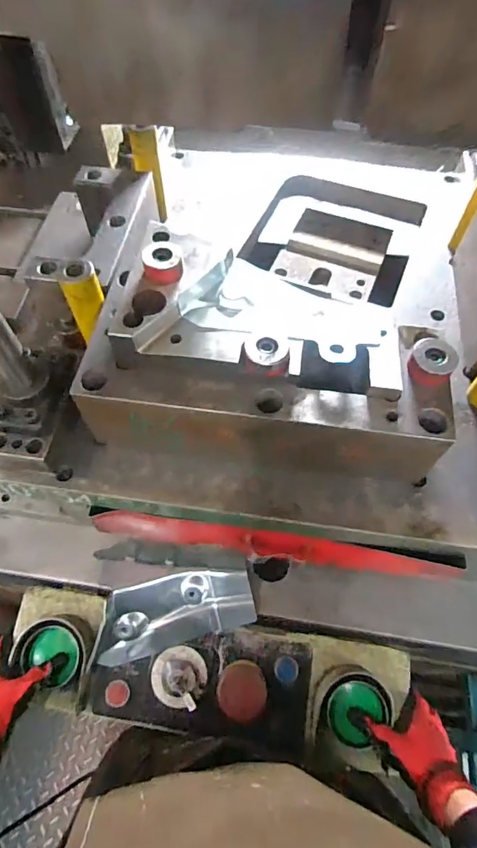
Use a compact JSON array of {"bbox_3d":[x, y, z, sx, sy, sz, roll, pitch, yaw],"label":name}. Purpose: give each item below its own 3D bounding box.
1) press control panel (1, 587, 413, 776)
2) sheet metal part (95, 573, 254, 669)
[{"bbox_3d":[-0.040,0.307,0.555,0.481,0.089,0.129,8,60,3],"label":"press control panel"},{"bbox_3d":[-0.078,0.233,0.567,0.195,0.039,0.080,-14,61,-9],"label":"sheet metal part"}]

